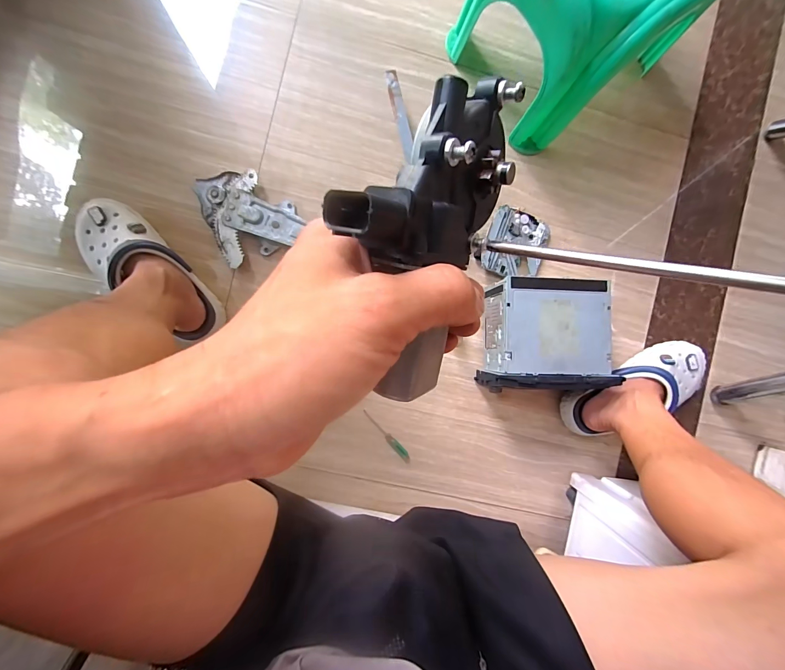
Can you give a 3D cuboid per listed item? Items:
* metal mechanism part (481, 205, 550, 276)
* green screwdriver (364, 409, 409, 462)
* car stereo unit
[{"bbox_3d":[0.230,-0.166,0.635,0.113,0.026,0.119,20,91,-3],"label":"metal mechanism part"},{"bbox_3d":[-0.009,0.191,0.640,0.017,0.015,0.130,-40,93,-1],"label":"green screwdriver"},{"bbox_3d":[0.254,-0.004,0.589,0.192,0.120,0.178,0,90,-5],"label":"car stereo unit"}]

